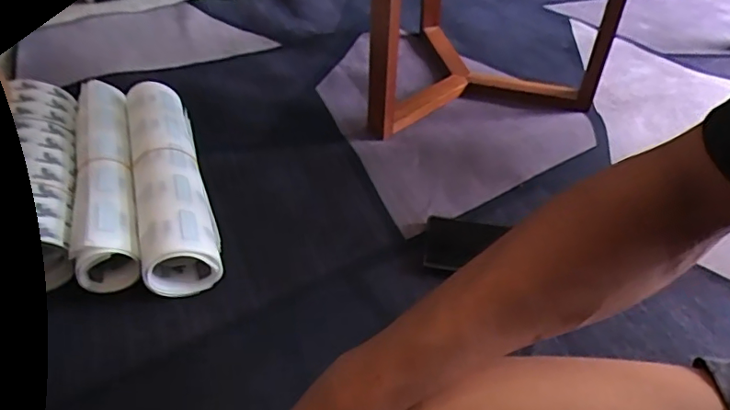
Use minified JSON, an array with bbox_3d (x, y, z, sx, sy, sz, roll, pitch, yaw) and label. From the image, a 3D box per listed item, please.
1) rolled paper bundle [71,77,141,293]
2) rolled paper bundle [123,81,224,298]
[{"bbox_3d":[-0.324,-0.060,0.671,0.066,0.054,0.378,-13,46,-14],"label":"rolled paper bundle"},{"bbox_3d":[-0.243,-0.053,0.660,0.078,0.061,0.363,-14,46,-15],"label":"rolled paper bundle"}]

